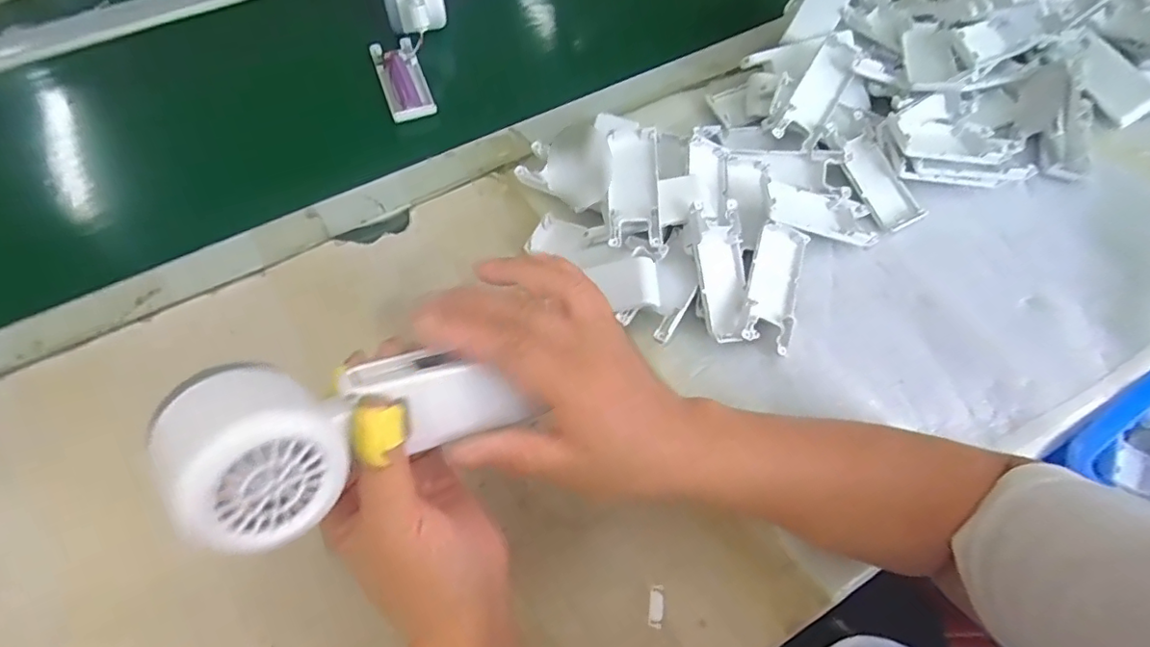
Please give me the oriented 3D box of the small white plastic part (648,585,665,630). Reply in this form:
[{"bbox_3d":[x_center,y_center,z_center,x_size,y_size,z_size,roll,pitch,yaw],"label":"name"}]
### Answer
[{"bbox_3d":[0.049,0.171,0.343,0.008,0.004,0.023,7,61,1],"label":"small white plastic part"}]

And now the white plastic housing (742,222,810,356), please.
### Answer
[{"bbox_3d":[0.150,-0.030,0.426,0.037,0.013,0.102,17,62,7],"label":"white plastic housing"}]

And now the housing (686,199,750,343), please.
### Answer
[{"bbox_3d":[0.107,-0.039,0.420,0.041,0.022,0.104,-1,80,-3],"label":"housing"}]

